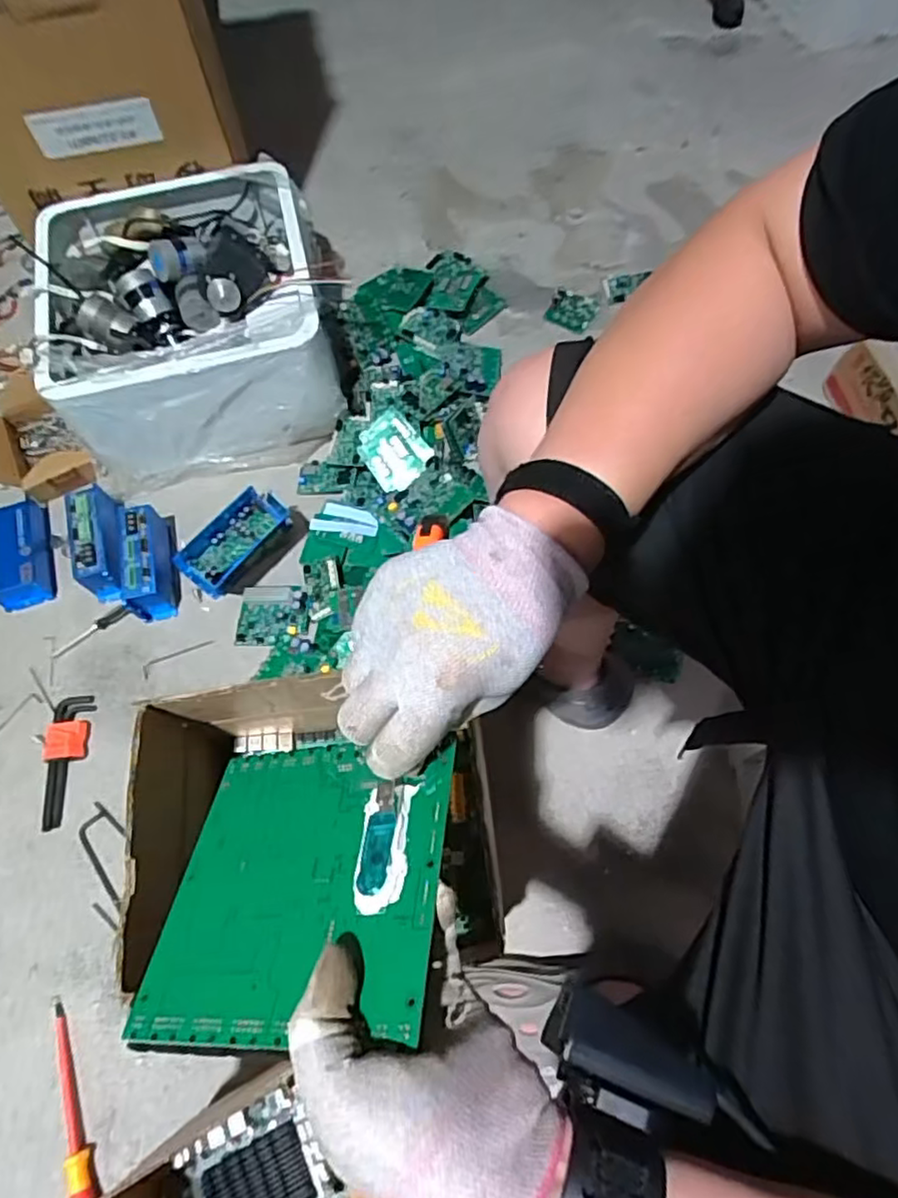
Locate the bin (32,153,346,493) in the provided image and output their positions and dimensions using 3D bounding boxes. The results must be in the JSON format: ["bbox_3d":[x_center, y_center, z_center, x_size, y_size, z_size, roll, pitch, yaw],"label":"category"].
[{"bbox_3d":[-0.392,-0.426,1.013,0.393,0.205,0.375,-13,67,-4],"label":"bin"}]

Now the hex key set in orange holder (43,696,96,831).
[{"bbox_3d":[-0.511,0.213,0.872,0.052,0.023,0.171,-6,69,-1],"label":"hex key set in orange holder"}]

